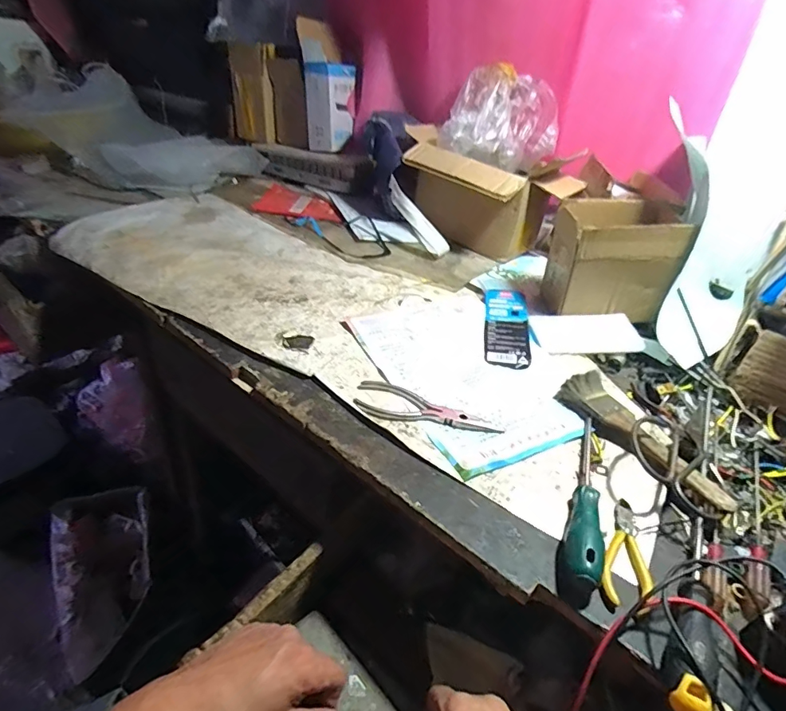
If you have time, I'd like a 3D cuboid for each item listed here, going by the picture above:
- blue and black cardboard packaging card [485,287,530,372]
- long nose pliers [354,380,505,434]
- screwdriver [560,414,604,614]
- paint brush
[{"bbox_3d":[0.156,-0.043,0.642,0.056,0.011,0.179,12,37,3],"label":"blue and black cardboard packaging card"},{"bbox_3d":[0.037,0.055,0.500,0.152,0.008,0.051,13,37,3],"label":"long nose pliers"},{"bbox_3d":[0.177,0.123,0.422,0.029,0.029,0.201,22,38,14],"label":"screwdriver"},{"bbox_3d":[0.248,0.082,0.474,0.063,0.024,0.184,-5,40,-20],"label":"paint brush"}]

